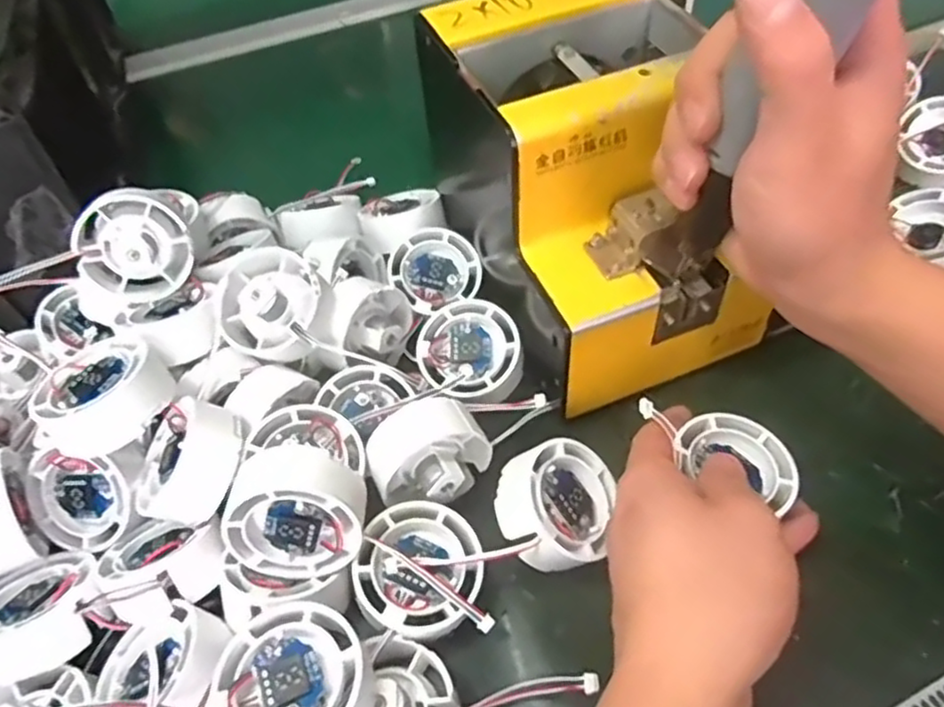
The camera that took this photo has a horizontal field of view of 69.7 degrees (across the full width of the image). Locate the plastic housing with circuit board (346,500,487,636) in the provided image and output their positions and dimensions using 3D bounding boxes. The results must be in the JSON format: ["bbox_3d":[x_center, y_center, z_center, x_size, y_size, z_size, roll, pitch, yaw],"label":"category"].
[{"bbox_3d":[-0.021,0.092,0.290,0.051,0.028,0.053,-2,51,3],"label":"plastic housing with circuit board"}]

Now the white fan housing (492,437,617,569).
[{"bbox_3d":[0.040,0.067,0.305,0.056,0.020,0.053,17,57,-29],"label":"white fan housing"}]

